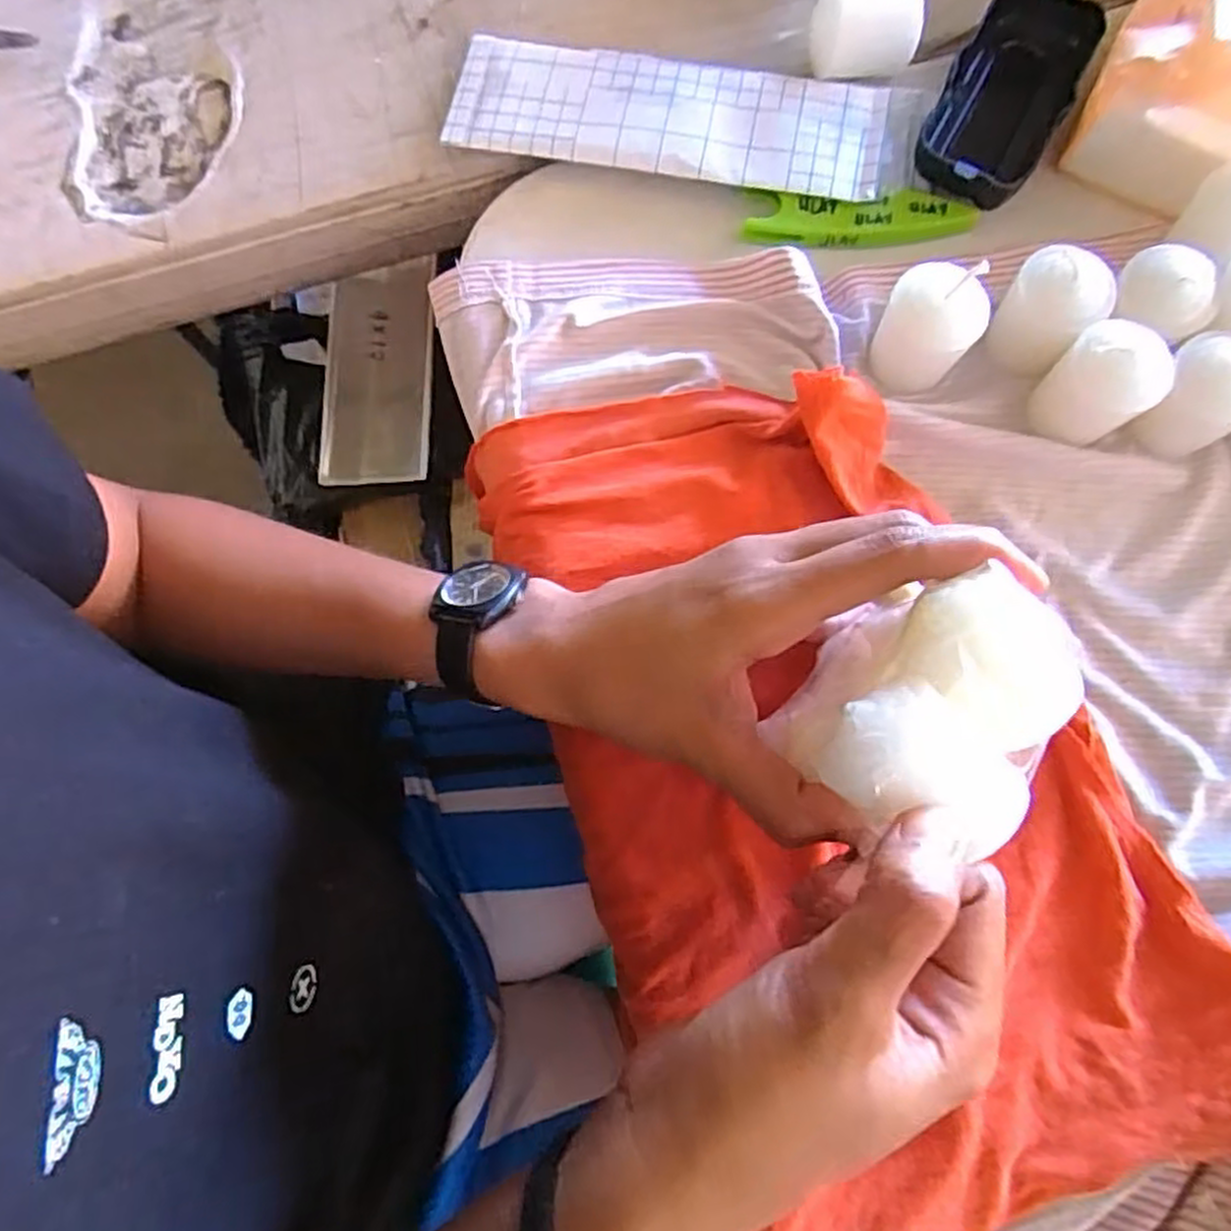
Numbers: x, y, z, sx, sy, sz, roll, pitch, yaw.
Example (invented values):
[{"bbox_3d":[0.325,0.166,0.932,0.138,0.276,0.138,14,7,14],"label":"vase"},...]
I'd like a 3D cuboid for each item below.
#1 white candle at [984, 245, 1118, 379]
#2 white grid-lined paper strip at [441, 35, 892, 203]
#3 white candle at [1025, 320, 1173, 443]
[{"bbox_3d":[0.182,-0.129,0.323,0.035,0.044,0.037,0,76,1],"label":"white candle"},{"bbox_3d":[0.024,-0.236,0.361,0.198,0.007,0.066,10,75,4],"label":"white grid-lined paper strip"},{"bbox_3d":[0.195,-0.094,0.309,0.037,0.048,0.033,41,80,10],"label":"white candle"}]

